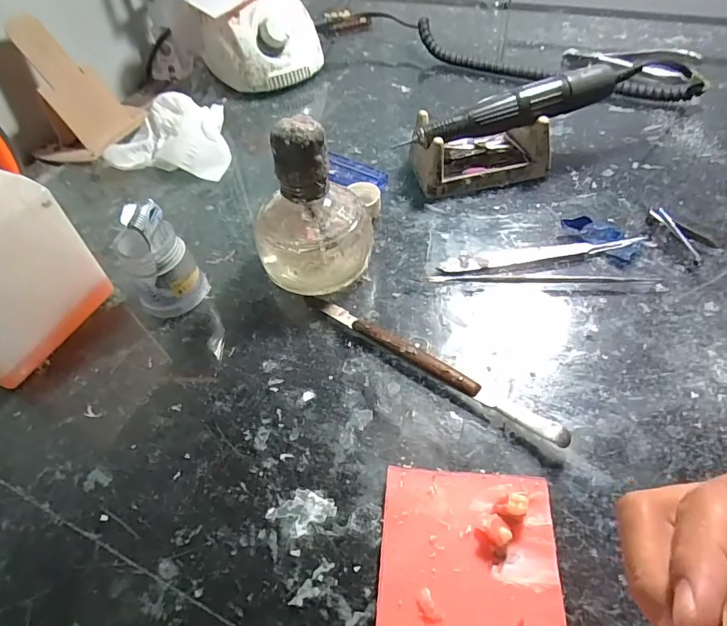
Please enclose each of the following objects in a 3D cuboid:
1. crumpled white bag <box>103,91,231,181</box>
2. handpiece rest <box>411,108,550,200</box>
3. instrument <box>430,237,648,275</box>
[{"bbox_3d":[-0.169,-0.162,0.424,0.105,0.037,0.082,5,53,10],"label":"crumpled white bag"},{"bbox_3d":[0.093,-0.128,0.365,0.106,0.042,0.052,-10,51,-2],"label":"handpiece rest"},{"bbox_3d":[0.120,-0.039,0.314,0.142,0.004,0.012,-10,51,-2],"label":"instrument"}]

